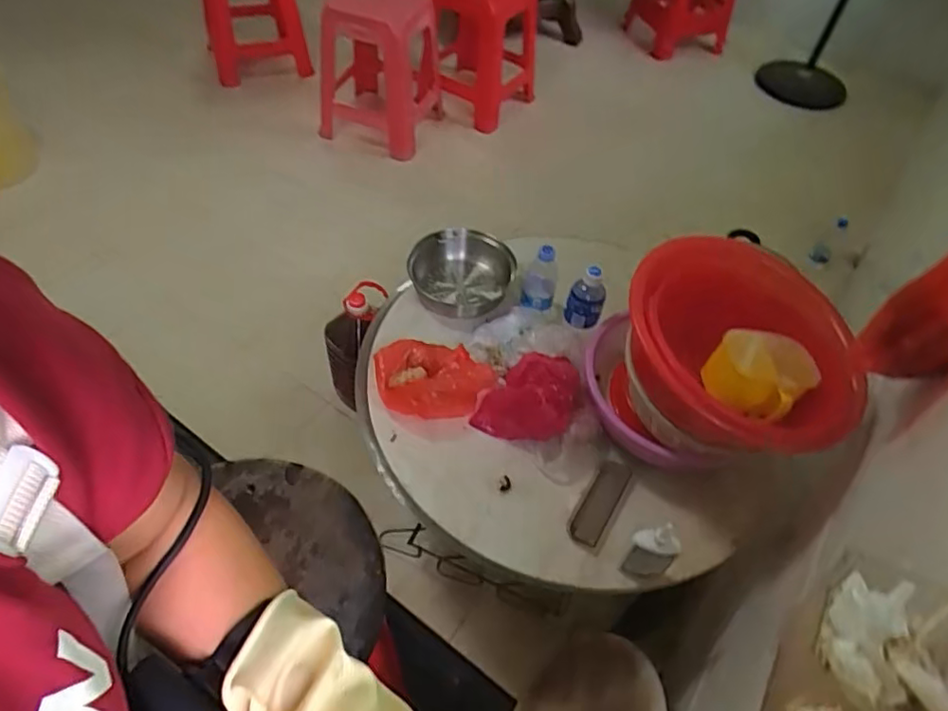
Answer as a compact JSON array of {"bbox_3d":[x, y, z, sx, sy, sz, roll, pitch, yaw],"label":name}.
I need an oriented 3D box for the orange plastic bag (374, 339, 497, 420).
[{"bbox_3d":[-0.070,0.039,1.091,0.198,0.057,0.156,-3,52,-8],"label":"orange plastic bag"}]

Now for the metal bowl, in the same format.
[{"bbox_3d":[-0.025,-0.157,1.272,0.210,0.109,0.204,3,51,-3],"label":"metal bowl"}]

